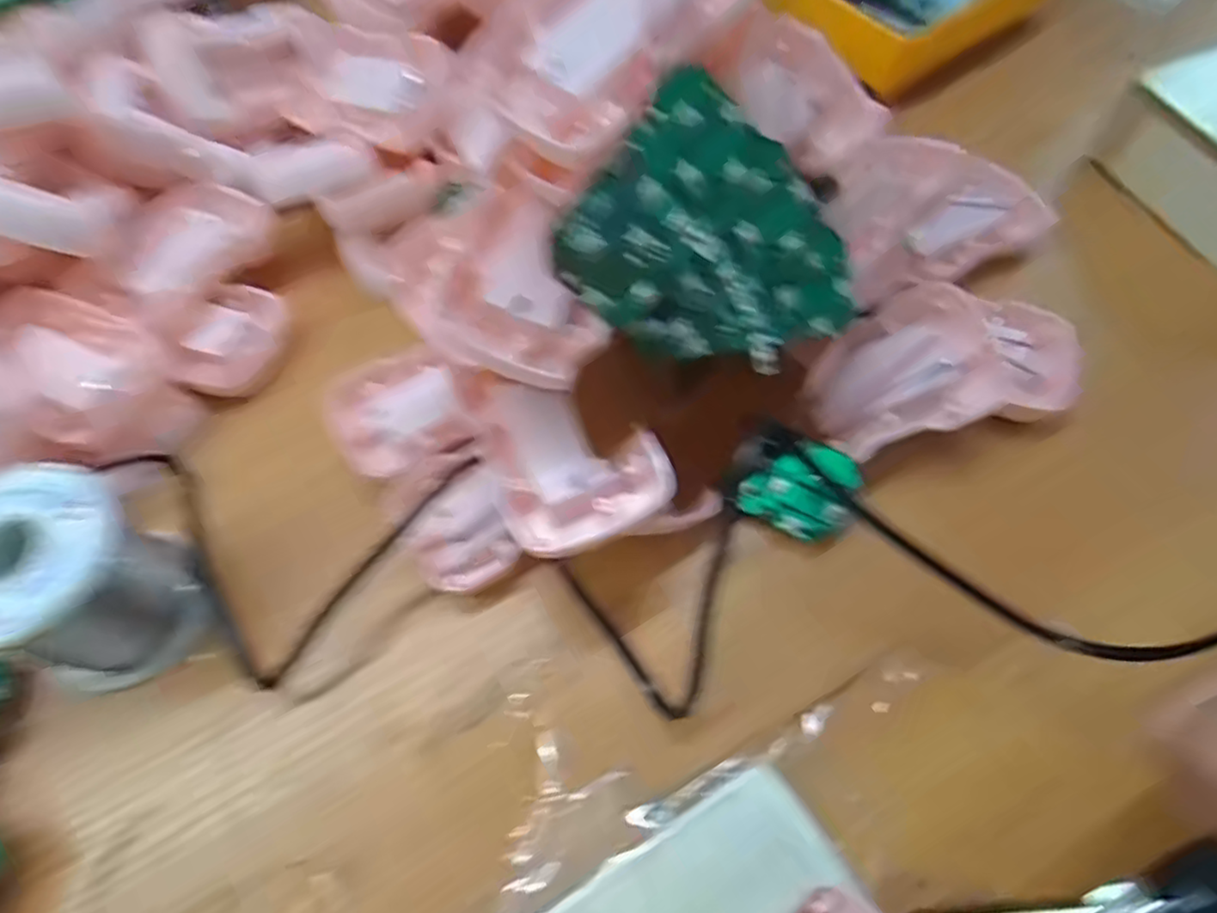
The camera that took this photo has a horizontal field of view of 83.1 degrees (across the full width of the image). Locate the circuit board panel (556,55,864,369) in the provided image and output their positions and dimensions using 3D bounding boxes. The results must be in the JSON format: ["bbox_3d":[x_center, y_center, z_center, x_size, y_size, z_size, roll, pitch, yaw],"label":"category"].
[{"bbox_3d":[0.036,-0.062,0.216,0.073,0.093,0.007,-54,29,1],"label":"circuit board panel"}]

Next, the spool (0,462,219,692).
[{"bbox_3d":[-0.184,0.043,0.238,0.055,0.064,0.061,-26,65,-12],"label":"spool"}]

